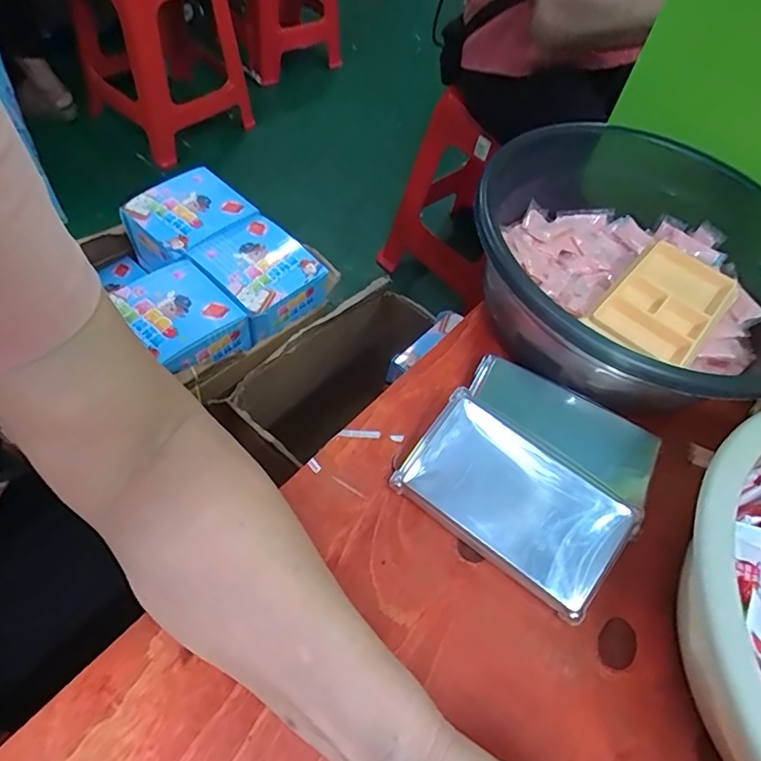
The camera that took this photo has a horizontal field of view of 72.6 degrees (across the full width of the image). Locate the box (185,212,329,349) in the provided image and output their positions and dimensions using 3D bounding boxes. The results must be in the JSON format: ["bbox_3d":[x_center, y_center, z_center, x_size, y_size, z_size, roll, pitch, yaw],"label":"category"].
[{"bbox_3d":[-0.194,-0.167,0.824,0.150,0.082,0.167,-34,67,-26],"label":"box"}]

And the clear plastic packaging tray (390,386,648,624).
[{"bbox_3d":[0.083,0.075,0.329,0.137,0.014,0.079,36,82,18],"label":"clear plastic packaging tray"}]

